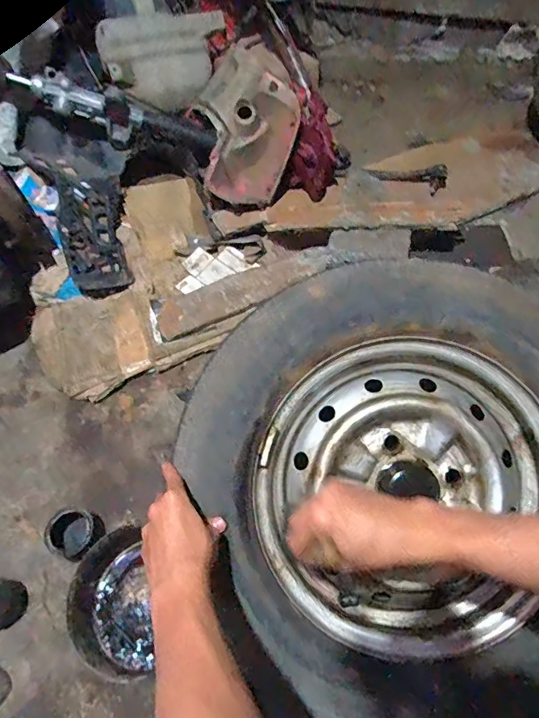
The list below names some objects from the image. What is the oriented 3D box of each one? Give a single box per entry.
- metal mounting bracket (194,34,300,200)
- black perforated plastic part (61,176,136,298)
[{"bbox_3d":[-0.056,-0.526,1.017,0.230,0.059,0.322,18,106,-11],"label":"metal mounting bracket"},{"bbox_3d":[-0.392,-0.277,1.013,0.136,0.094,0.279,-8,85,-4],"label":"black perforated plastic part"}]

